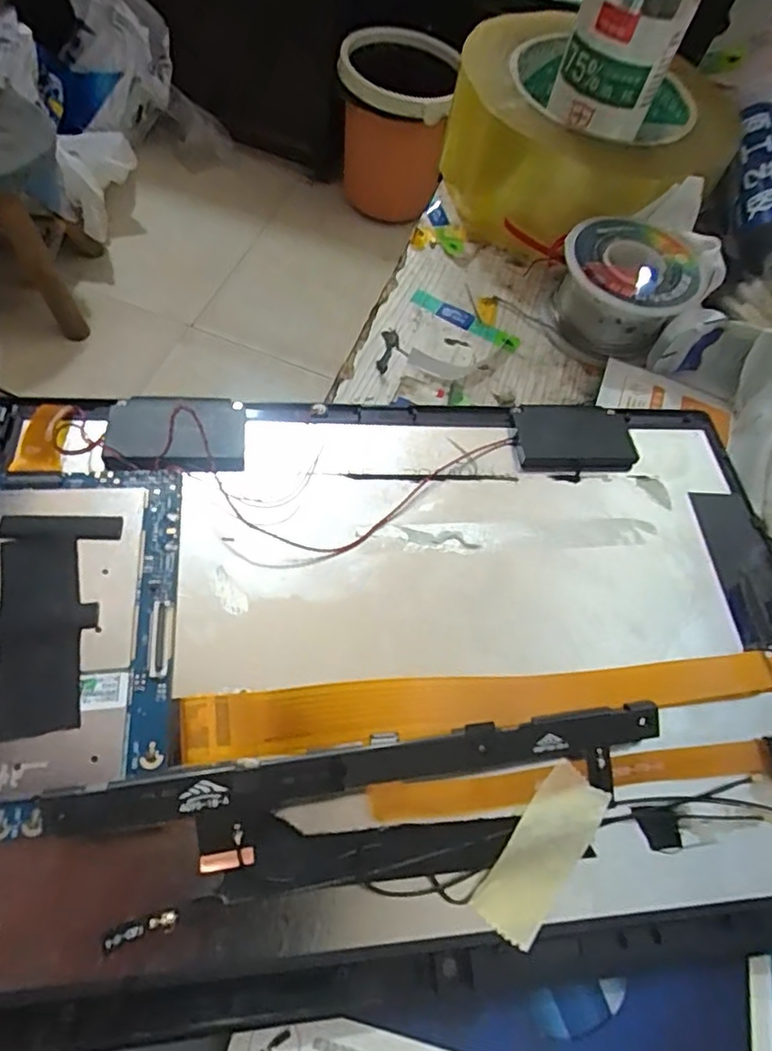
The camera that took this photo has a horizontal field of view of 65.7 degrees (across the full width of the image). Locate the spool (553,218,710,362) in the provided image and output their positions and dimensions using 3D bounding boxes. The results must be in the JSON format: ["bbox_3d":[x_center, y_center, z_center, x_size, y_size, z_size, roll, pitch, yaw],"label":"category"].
[{"bbox_3d":[0.097,-0.097,0.239,0.049,0.027,0.050,4,62,-7],"label":"spool"}]

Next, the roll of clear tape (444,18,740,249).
[{"bbox_3d":[0.090,-0.178,0.271,0.122,0.044,0.126,4,62,-7],"label":"roll of clear tape"}]

